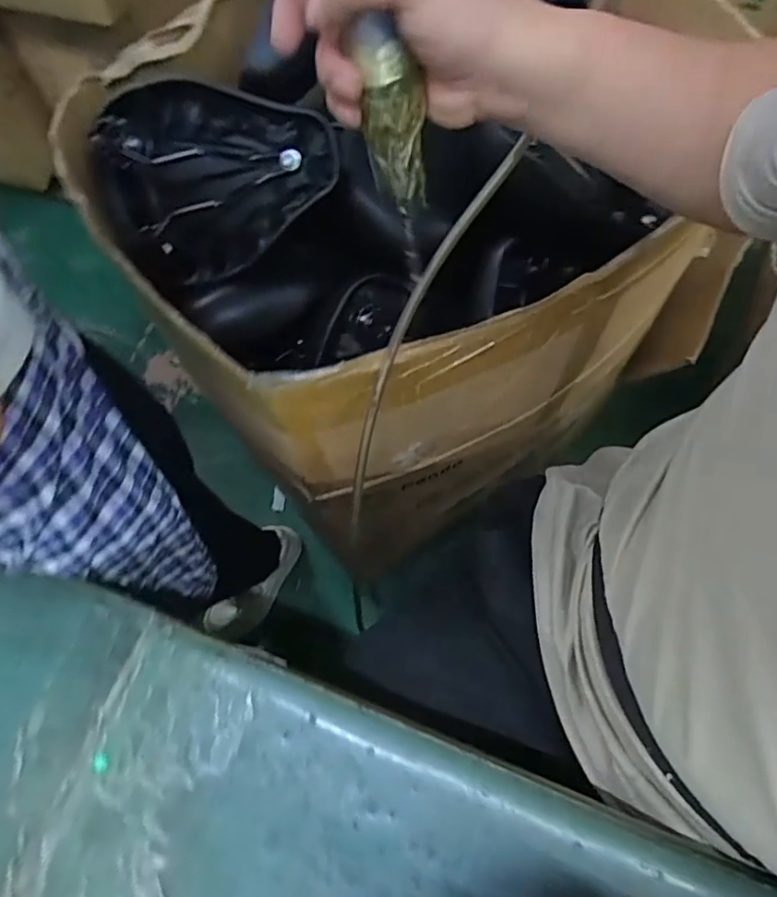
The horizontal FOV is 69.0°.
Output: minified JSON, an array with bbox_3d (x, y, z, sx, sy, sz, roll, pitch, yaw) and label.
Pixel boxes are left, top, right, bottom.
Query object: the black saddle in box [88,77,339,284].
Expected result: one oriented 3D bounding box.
[{"bbox_3d":[-0.181,-0.263,0.565,0.233,0.181,0.080,1,29,12],"label":"black saddle in box"}]

